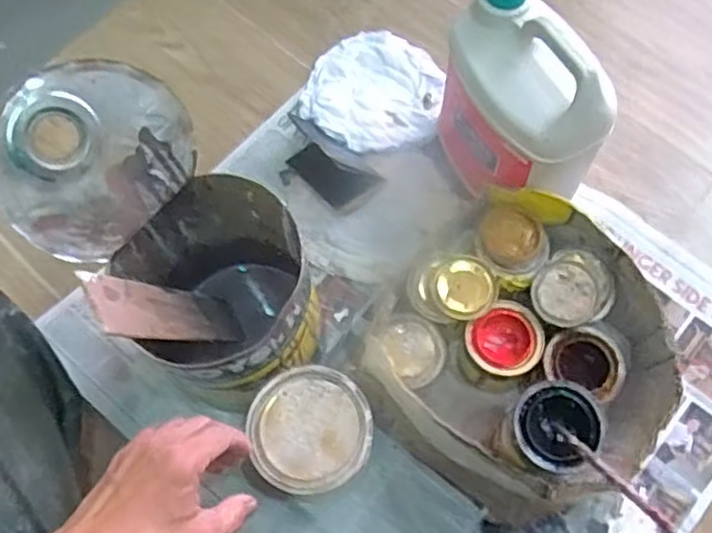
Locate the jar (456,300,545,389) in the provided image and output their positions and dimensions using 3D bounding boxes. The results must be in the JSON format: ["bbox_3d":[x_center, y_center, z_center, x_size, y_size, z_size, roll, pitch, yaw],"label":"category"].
[{"bbox_3d":[0.140,0.081,0.698,0.078,0.067,0.070,-36,71,-11],"label":"jar"}]

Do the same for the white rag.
[{"bbox_3d":[0.022,-0.214,0.861,0.163,0.033,0.175,15,69,9],"label":"white rag"}]

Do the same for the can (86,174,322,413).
[{"bbox_3d":[-0.122,0.035,0.648,0.155,0.223,0.163,-1,67,2],"label":"can"}]

